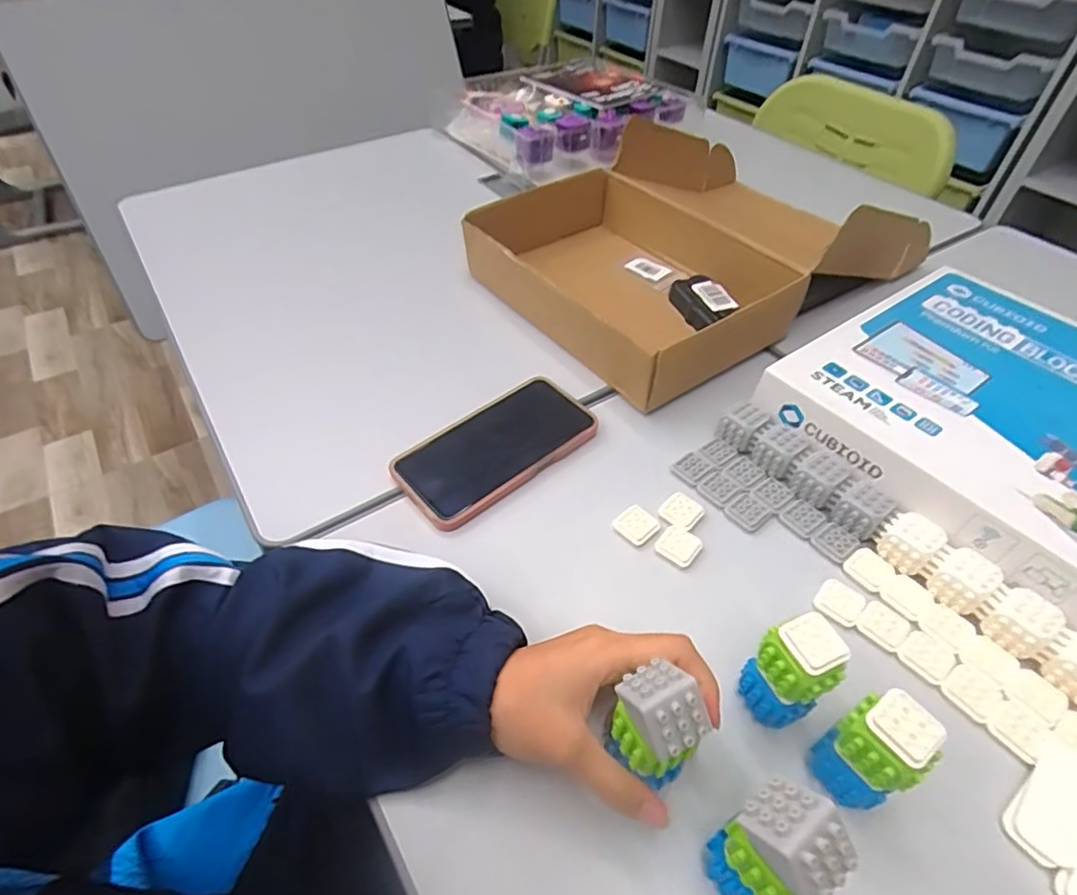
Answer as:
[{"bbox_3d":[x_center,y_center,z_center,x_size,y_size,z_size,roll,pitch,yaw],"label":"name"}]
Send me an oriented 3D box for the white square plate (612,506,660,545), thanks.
[{"bbox_3d":[0.074,0.058,0.437,0.028,0.007,0.025,34,55,26],"label":"white square plate"}]

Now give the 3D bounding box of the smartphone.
[{"bbox_3d":[-0.033,-0.002,0.490,0.167,0.013,0.087,-33,56,-28],"label":"smartphone"}]

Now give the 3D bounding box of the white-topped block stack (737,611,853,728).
[{"bbox_3d":[0.140,0.126,0.326,0.033,0.076,0.037,-25,53,-22],"label":"white-topped block stack"}]

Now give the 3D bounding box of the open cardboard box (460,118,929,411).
[{"bbox_3d":[0.168,-0.238,0.657,0.424,0.112,0.325,-27,54,-24],"label":"open cardboard box"}]

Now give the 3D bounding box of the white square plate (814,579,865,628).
[{"bbox_3d":[0.206,0.105,0.397,0.028,0.004,0.030,31,54,24],"label":"white square plate"}]

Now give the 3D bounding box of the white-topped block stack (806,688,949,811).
[{"bbox_3d":[0.167,0.156,0.295,0.032,0.078,0.036,-19,51,-18],"label":"white-topped block stack"}]

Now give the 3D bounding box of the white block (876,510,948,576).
[{"bbox_3d":[0.265,0.067,0.413,0.035,0.027,0.031,-28,54,-25],"label":"white block"}]

